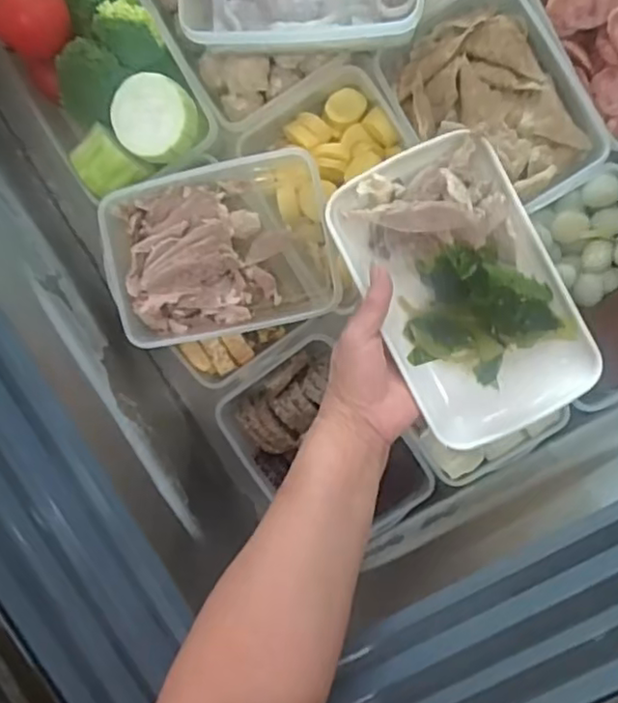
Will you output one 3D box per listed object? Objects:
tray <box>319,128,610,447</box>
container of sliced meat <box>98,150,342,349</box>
[{"bbox_3d":[0.111,-0.045,0.465,0.128,0.035,0.207,-26,91,6],"label":"tray"},{"bbox_3d":[-0.071,-0.086,0.549,0.176,0.065,0.139,-13,92,5],"label":"container of sliced meat"}]

